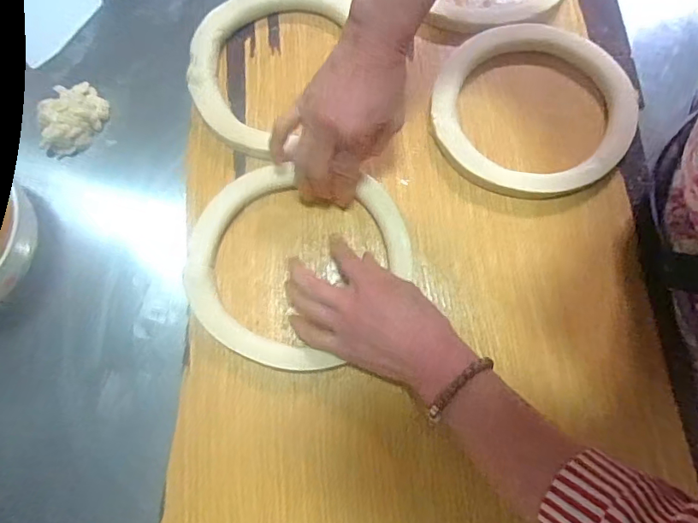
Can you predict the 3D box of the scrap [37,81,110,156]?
[{"bbox_3d":[-0.265,-0.144,0.465,0.056,0.023,0.073,-9,76,-4],"label":"scrap"}]

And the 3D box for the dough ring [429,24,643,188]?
[{"bbox_3d":[0.179,-0.149,0.473,0.191,0.021,0.172,7,75,1],"label":"dough ring"}]

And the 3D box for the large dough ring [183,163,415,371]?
[{"bbox_3d":[-0.043,0.004,0.438,0.200,0.016,0.179,6,75,1],"label":"large dough ring"}]

